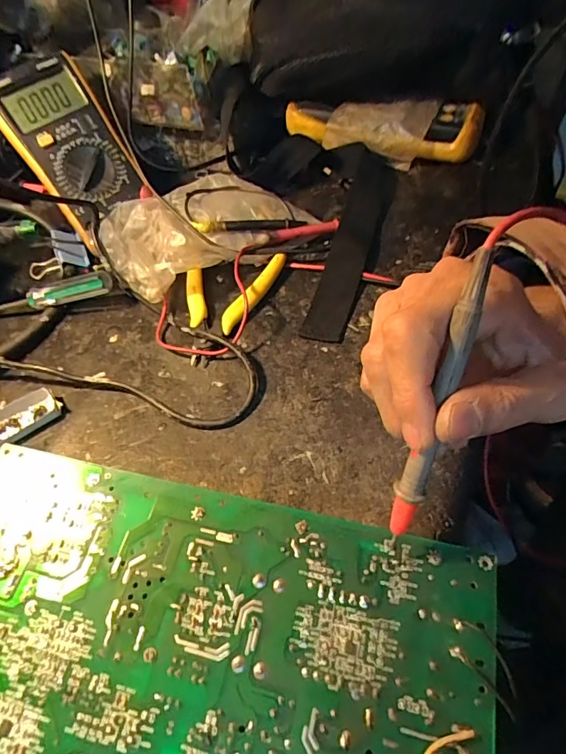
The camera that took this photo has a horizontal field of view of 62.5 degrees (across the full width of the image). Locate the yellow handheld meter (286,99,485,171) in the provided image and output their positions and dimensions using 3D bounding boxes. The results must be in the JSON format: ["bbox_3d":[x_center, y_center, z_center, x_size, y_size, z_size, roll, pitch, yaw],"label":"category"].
[{"bbox_3d":[0.098,-0.241,0.456,0.190,0.042,0.046,3,55,11],"label":"yellow handheld meter"}]

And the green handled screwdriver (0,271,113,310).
[{"bbox_3d":[-0.203,-0.068,0.396,0.127,0.016,0.012,-9,55,15],"label":"green handled screwdriver"}]

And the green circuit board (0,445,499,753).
[{"bbox_3d":[-0.049,0.127,0.209,0.270,0.008,0.156,9,58,9],"label":"green circuit board"}]

